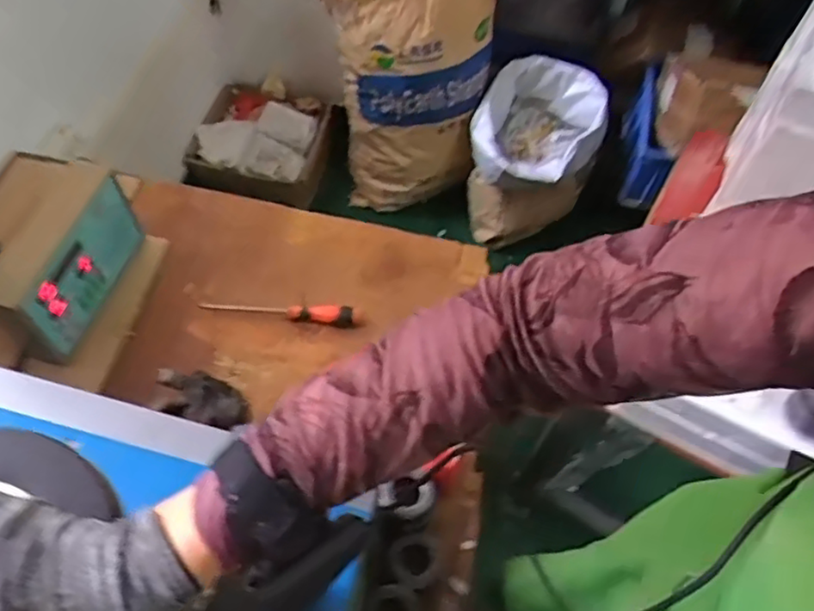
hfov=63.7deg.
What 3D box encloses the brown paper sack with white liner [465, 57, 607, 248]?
[{"bbox_3d":[0.326,-0.389,1.733,0.317,0.361,0.313,15,57,5],"label":"brown paper sack with white liner"}]

